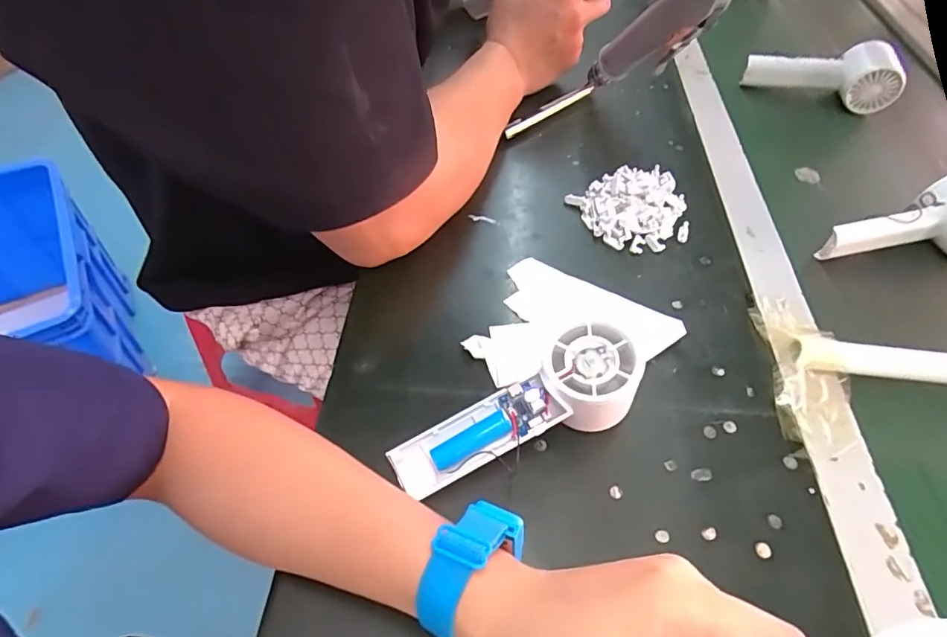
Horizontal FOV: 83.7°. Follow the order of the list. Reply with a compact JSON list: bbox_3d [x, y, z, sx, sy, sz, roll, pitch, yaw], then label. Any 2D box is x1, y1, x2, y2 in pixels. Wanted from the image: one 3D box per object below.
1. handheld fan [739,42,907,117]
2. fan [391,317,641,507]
[{"bbox_3d":[0.395,-0.272,0.607,0.160,0.072,0.054,3,51,1],"label":"handheld fan"},{"bbox_3d":[0.029,0.061,0.323,0.158,0.053,0.051,-28,55,1],"label":"fan"}]

